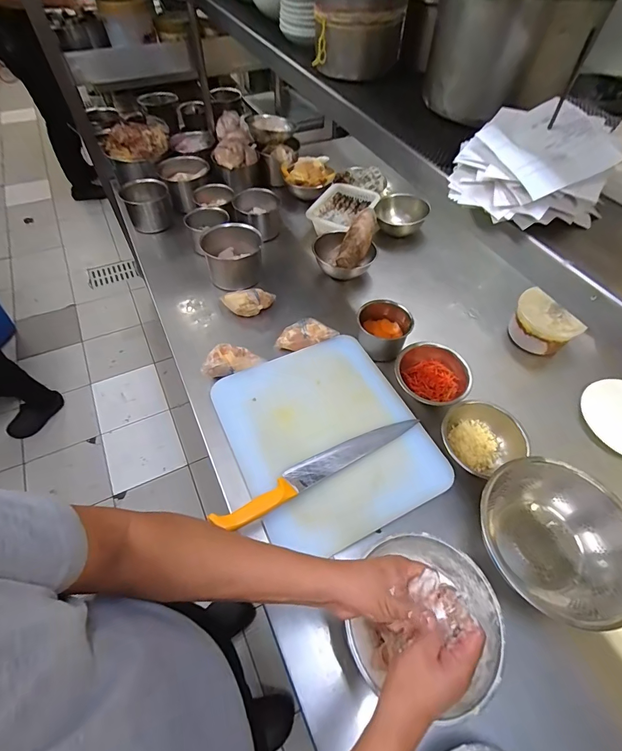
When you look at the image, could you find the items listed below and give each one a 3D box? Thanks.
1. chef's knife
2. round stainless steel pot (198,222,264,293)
[{"bbox_3d":[0.022,0.158,0.657,0.392,0.021,0.045,-26,59,-19],"label":"chef's knife"},{"bbox_3d":[-0.203,-0.314,1.006,0.150,0.117,0.167,-17,56,-14],"label":"round stainless steel pot"}]

